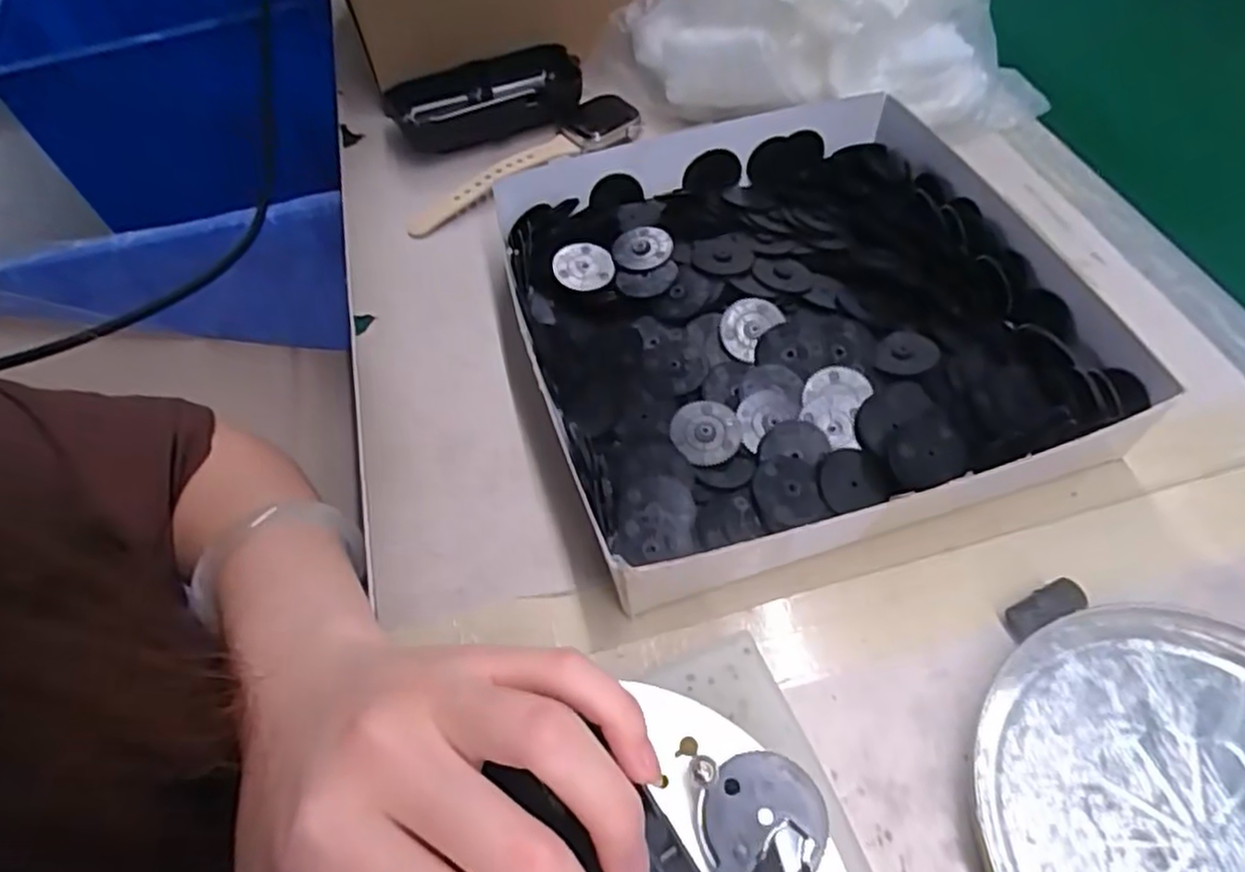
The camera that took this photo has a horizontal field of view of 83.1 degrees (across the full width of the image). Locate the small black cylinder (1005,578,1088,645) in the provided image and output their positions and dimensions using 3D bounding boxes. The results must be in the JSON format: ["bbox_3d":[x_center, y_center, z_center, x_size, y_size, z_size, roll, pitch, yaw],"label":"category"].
[{"bbox_3d":[0.140,0.058,0.233,0.028,0.012,0.011,-21,57,-11],"label":"small black cylinder"}]

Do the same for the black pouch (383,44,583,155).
[{"bbox_3d":[-0.079,-0.198,0.414,0.110,0.027,0.044,-20,57,-10],"label":"black pouch"}]

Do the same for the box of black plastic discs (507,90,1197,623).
[{"bbox_3d":[0.069,-0.060,0.304,0.218,0.038,0.228,-16,56,-8],"label":"box of black plastic discs"}]

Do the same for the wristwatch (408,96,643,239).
[{"bbox_3d":[-0.055,-0.150,0.384,0.140,0.015,0.045,-28,59,-16],"label":"wristwatch"}]

